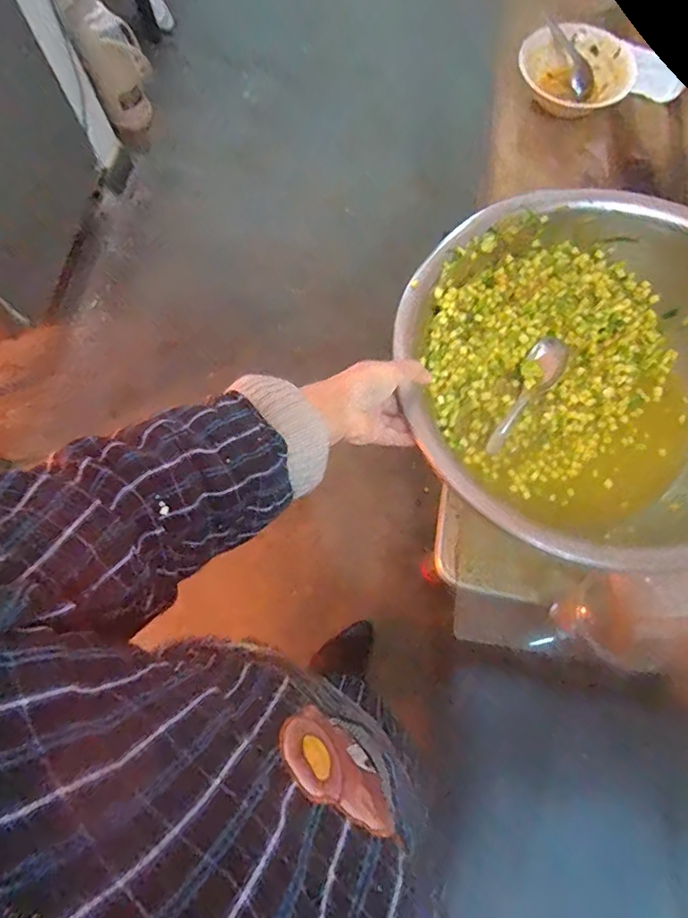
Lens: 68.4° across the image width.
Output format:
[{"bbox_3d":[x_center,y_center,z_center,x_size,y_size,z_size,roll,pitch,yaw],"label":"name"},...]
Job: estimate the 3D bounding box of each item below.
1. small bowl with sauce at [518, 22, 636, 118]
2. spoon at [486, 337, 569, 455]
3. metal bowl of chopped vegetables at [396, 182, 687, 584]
[{"bbox_3d":[0.362,-0.615,0.798,0.172,0.057,0.150,13,70,4],"label":"small bowl with sauce"},{"bbox_3d":[0.217,-0.070,0.591,0.042,0.023,0.164,27,72,9],"label":"spoon"},{"bbox_3d":[0.266,-0.084,0.560,0.377,0.117,0.405,0,70,0],"label":"metal bowl of chopped vegetables"}]

